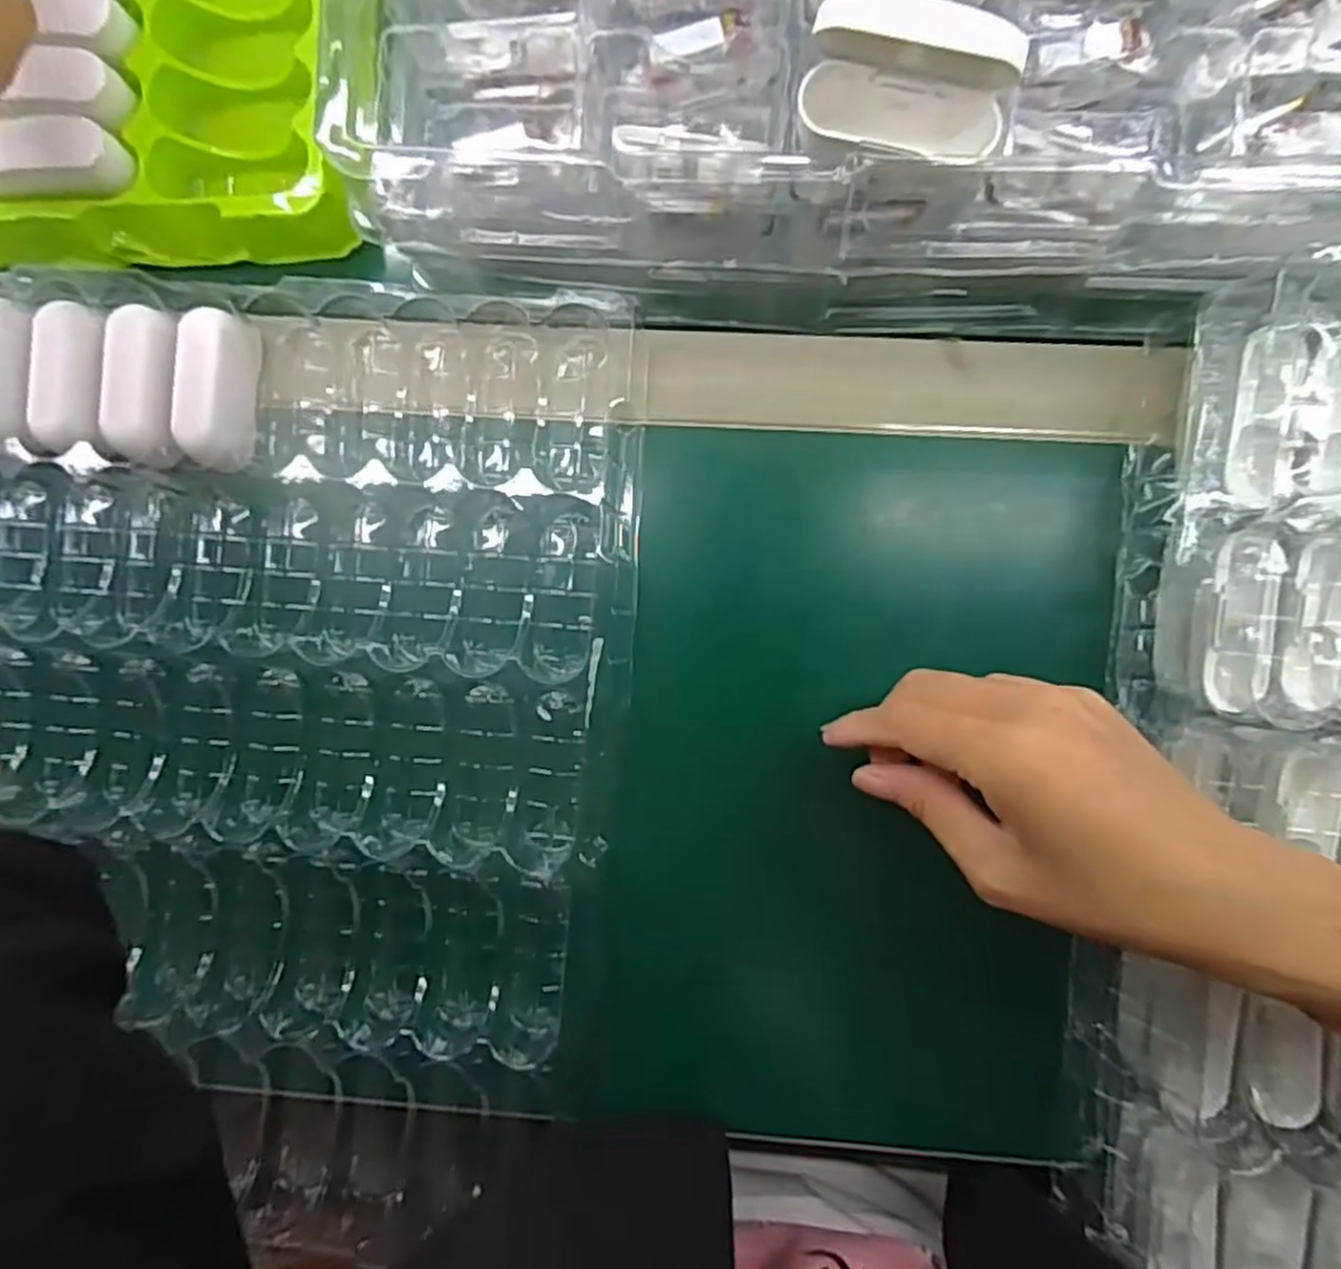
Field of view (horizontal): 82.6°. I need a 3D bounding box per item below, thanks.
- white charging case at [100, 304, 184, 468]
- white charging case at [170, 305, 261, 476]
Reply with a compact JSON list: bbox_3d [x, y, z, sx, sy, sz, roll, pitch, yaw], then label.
[{"bbox_3d":[-0.219,-0.103,0.323,0.031,0.022,0.064,-2,88,4],"label":"white charging case"},{"bbox_3d":[-0.192,-0.102,0.324,0.023,0.024,0.064,1,88,4],"label":"white charging case"}]

